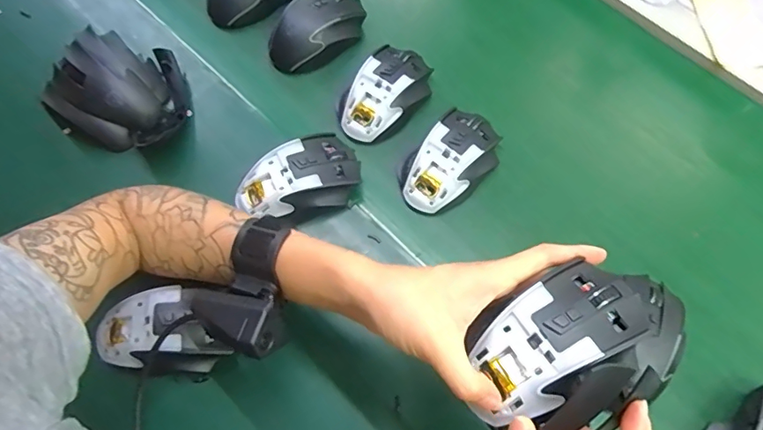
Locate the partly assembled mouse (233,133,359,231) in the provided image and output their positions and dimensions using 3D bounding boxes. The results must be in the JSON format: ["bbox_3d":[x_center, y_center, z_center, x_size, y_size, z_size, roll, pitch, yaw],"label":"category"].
[{"bbox_3d":[-0.074,-0.030,0.457,0.112,0.038,0.066,-29,71,-12],"label":"partly assembled mouse"}]

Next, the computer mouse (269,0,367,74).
[{"bbox_3d":[-0.070,-0.204,0.538,0.118,0.037,0.068,-38,73,-15],"label":"computer mouse"}]

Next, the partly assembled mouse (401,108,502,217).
[{"bbox_3d":[0.069,-0.049,0.487,0.065,0.049,0.111,37,72,13],"label":"partly assembled mouse"}]

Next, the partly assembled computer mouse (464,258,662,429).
[{"bbox_3d":[0.106,0.079,0.282,0.107,0.047,0.085,-28,69,-11],"label":"partly assembled computer mouse"}]

